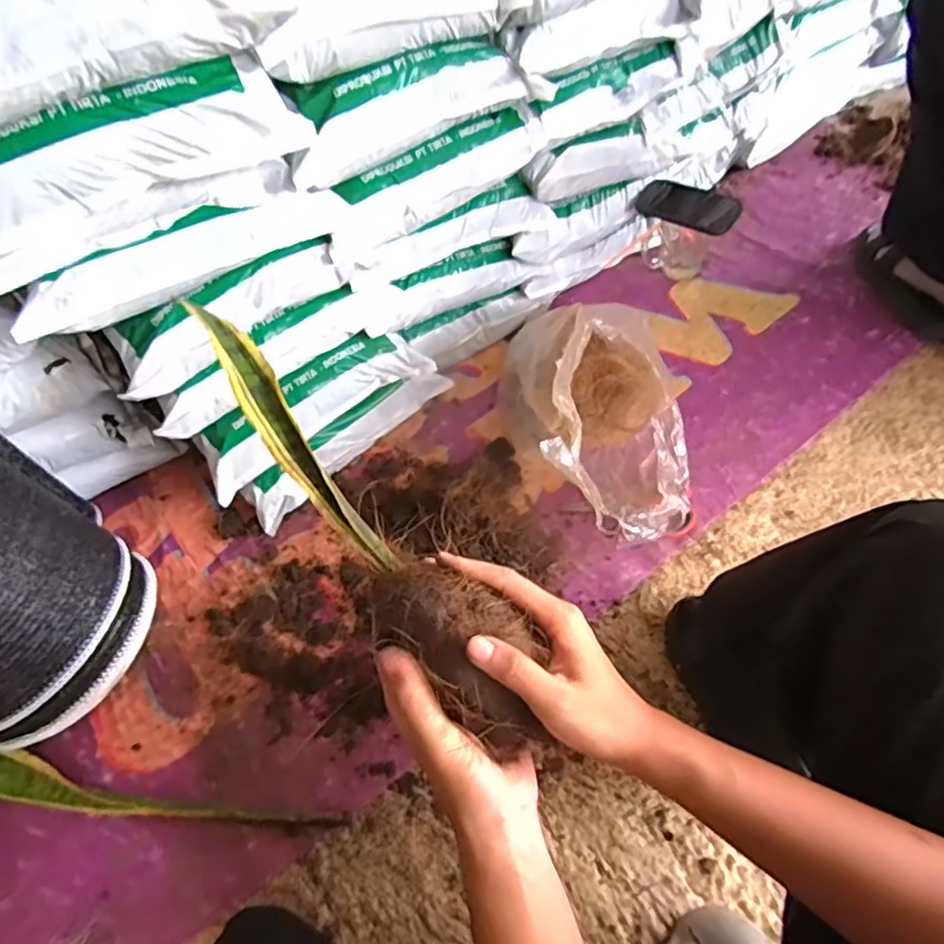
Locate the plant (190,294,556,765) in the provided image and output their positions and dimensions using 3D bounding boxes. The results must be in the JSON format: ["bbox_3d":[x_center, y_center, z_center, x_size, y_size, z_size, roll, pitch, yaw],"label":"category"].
[{"bbox_3d":[-0.076,0.015,0.385,0.065,0.056,0.348,-35,66,-14],"label":"plant"}]

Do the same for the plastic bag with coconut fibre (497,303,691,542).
[{"bbox_3d":[0.162,-0.075,0.799,0.203,0.220,0.288,-17,58,-2],"label":"plastic bag with coconut fibre"}]

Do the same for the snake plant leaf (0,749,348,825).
[{"bbox_3d":[-0.427,0.365,0.702,0.554,0.026,0.049,5,60,11],"label":"snake plant leaf"}]

